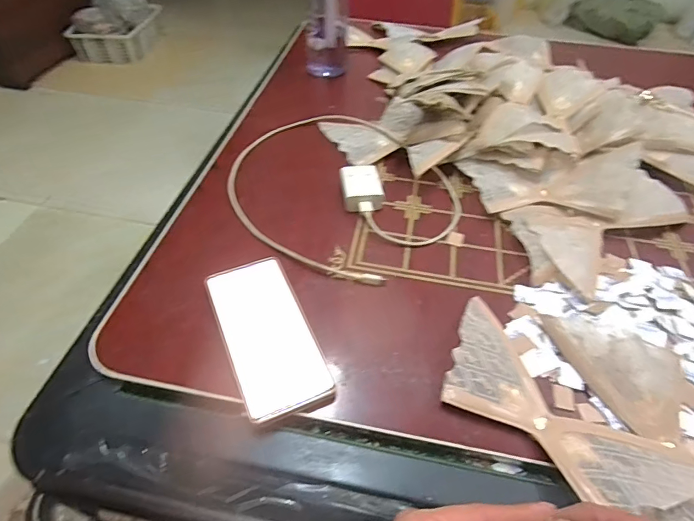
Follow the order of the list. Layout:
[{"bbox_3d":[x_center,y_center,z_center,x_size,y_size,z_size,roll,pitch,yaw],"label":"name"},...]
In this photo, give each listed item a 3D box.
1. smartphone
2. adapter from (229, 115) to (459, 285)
[{"bbox_3d":[-0.077,0.065,0.416,0.078,0.009,0.164,-19,52,-17],"label":"smartphone"},{"bbox_3d":[-0.016,-0.101,0.563,0.254,0.024,0.297,-36,59,-28],"label":"adapter"}]

